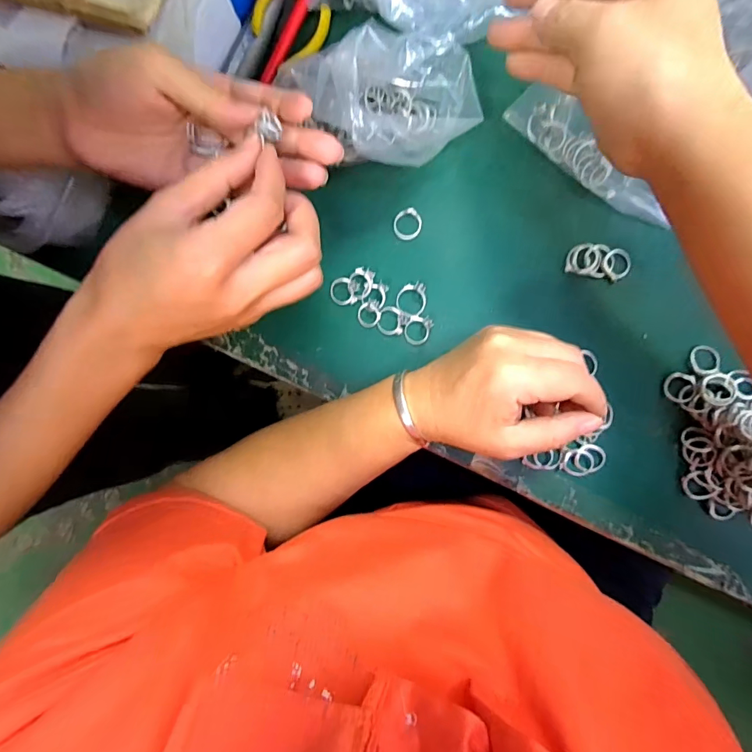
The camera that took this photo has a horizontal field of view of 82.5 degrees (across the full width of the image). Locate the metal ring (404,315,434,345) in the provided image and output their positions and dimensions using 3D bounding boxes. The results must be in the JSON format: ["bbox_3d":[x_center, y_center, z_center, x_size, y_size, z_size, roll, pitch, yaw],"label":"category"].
[{"bbox_3d":[0.031,-0.034,0.325,0.019,0.006,0.022,25,91,6],"label":"metal ring"}]

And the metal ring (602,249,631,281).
[{"bbox_3d":[0.177,-0.082,0.314,0.021,0.004,0.021,0,89,6],"label":"metal ring"}]

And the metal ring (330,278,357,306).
[{"bbox_3d":[-0.026,-0.065,0.330,0.018,0.004,0.021,-19,87,5],"label":"metal ring"}]

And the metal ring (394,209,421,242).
[{"bbox_3d":[0.024,-0.117,0.329,0.021,0.004,0.024,8,89,6],"label":"metal ring"}]

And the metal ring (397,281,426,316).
[{"bbox_3d":[0.027,-0.059,0.327,0.022,0.004,0.026,8,90,6],"label":"metal ring"}]

